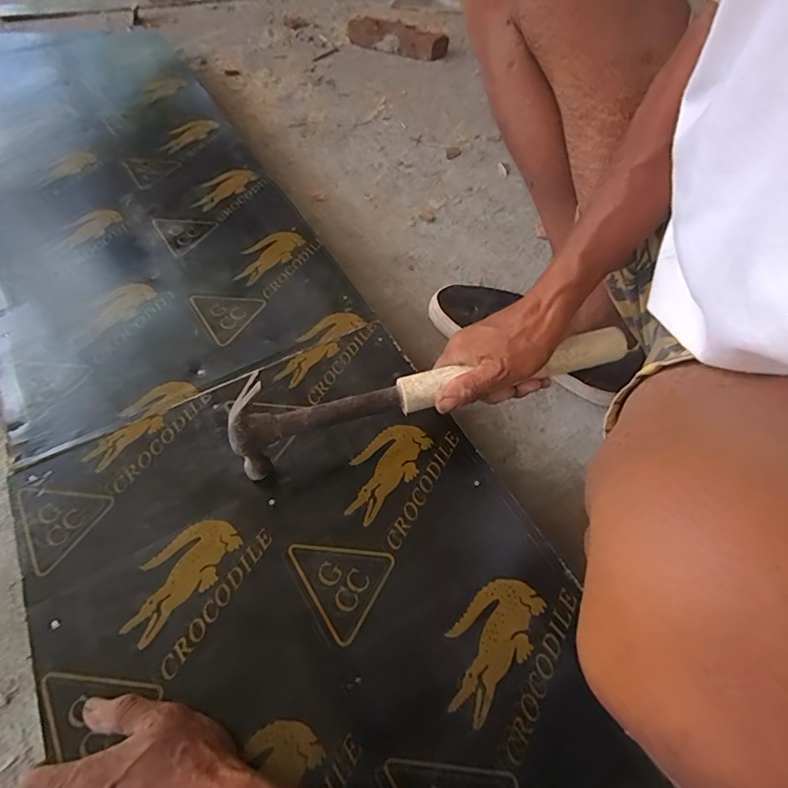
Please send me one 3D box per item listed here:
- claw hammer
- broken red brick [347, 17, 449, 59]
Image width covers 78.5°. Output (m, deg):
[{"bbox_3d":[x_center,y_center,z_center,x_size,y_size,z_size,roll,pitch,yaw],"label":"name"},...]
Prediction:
[{"bbox_3d":[0.037,-0.007,0.432,0.366,0.091,0.034,-14,57,-5],"label":"claw hammer"},{"bbox_3d":[0.008,-0.819,1.116,0.231,0.051,0.052,12,56,6],"label":"broken red brick"}]

